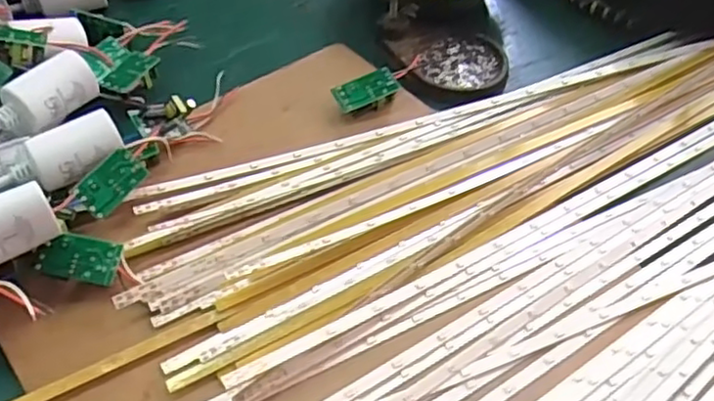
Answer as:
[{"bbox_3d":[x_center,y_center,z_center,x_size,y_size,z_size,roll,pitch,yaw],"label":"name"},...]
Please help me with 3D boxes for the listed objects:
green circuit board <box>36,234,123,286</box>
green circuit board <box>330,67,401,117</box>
[{"bbox_3d":[-0.130,0.027,0.310,0.036,0.005,0.021,10,68,5],"label":"green circuit board"},{"bbox_3d":[0.006,-0.065,0.403,0.038,0.014,0.021,-20,54,-17],"label":"green circuit board"}]

